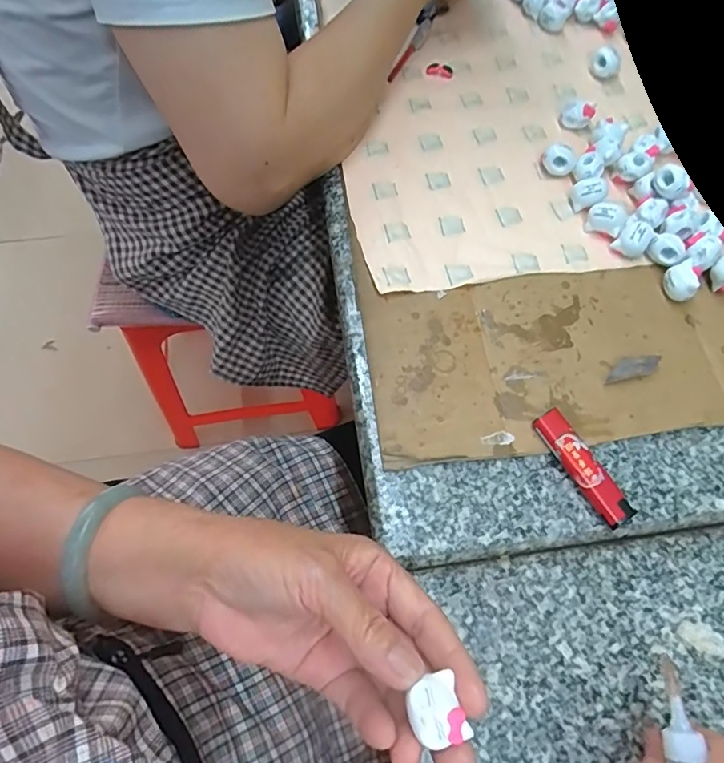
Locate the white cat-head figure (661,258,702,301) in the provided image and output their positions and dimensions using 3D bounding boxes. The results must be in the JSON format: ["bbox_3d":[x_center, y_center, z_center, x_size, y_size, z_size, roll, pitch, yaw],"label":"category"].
[{"bbox_3d":[0.222,-0.069,0.354,0.015,0.020,0.025,2,66,-1],"label":"white cat-head figure"}]

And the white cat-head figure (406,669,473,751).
[{"bbox_3d":[0.030,0.130,0.200,0.021,0.005,0.022,-13,67,-7],"label":"white cat-head figure"}]

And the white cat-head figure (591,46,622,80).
[{"bbox_3d":[0.216,-0.281,0.451,0.025,0.021,0.018,29,68,11],"label":"white cat-head figure"}]

